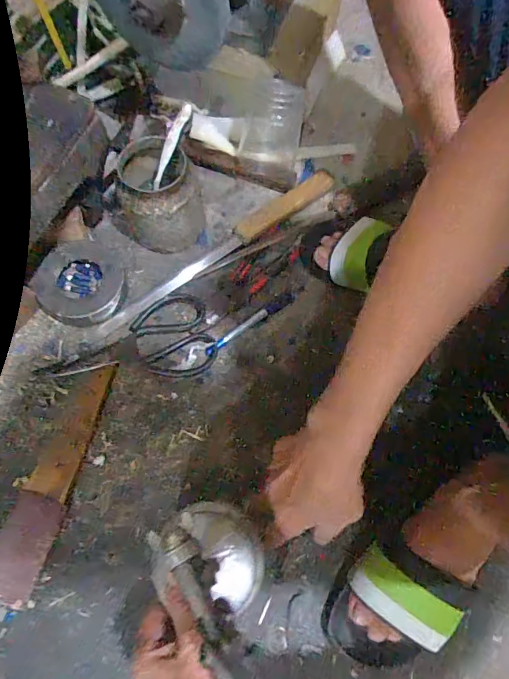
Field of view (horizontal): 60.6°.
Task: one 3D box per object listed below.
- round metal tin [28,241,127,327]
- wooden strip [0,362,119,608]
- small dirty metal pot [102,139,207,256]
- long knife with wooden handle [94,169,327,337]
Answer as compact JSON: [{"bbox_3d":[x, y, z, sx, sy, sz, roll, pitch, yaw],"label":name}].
[{"bbox_3d":[-0.224,-0.075,0.563,0.098,0.027,0.109,23,71,7],"label":"round metal tin"},{"bbox_3d":[-0.226,0.150,0.492,0.058,0.013,0.259,16,71,5],"label":"wooden strip"},{"bbox_3d":[-0.126,-0.186,0.563,0.104,0.105,0.099,0,70,-1],"label":"small dirty metal pot"},{"bbox_3d":[-0.047,-0.125,0.602,0.387,0.018,0.033,-36,75,-13],"label":"long knife with wooden handle"}]

